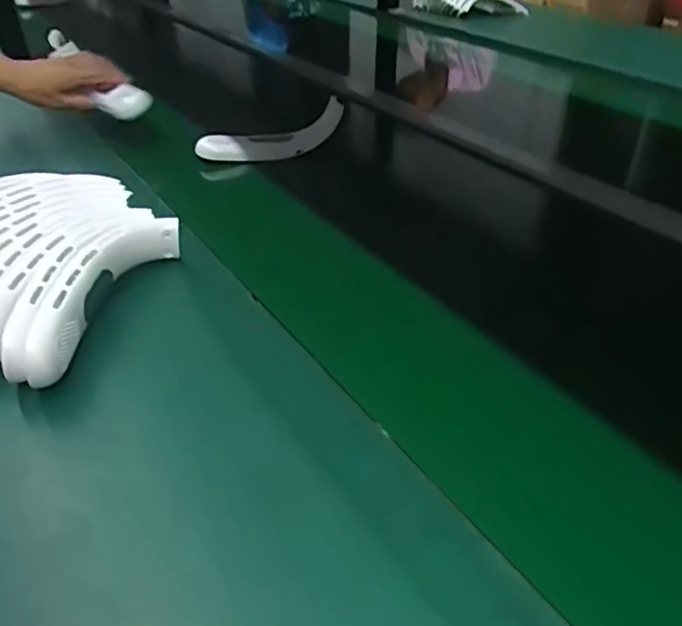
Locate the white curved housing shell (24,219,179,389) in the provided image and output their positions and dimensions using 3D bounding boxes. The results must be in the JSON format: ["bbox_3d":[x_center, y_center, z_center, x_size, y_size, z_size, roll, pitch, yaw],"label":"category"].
[{"bbox_3d":[-0.198,-0.019,0.494,0.049,0.052,0.200,8,39,12],"label":"white curved housing shell"}]

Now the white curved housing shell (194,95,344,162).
[{"bbox_3d":[-0.097,-0.245,0.802,0.198,0.059,0.046,-10,39,-11],"label":"white curved housing shell"}]

